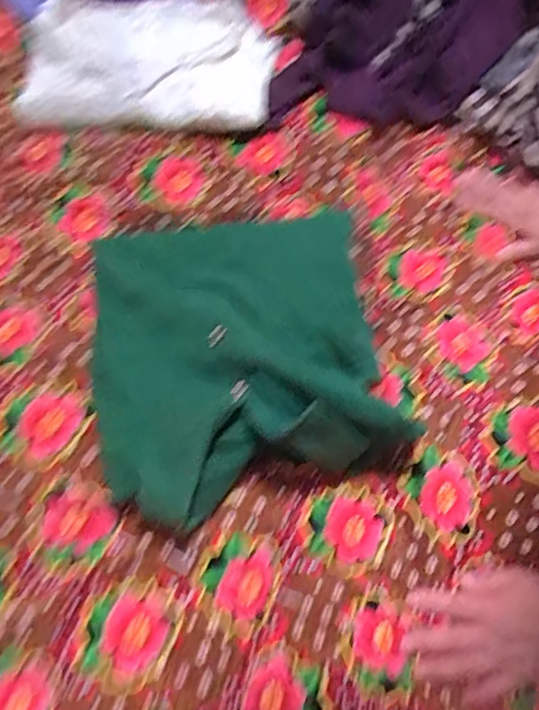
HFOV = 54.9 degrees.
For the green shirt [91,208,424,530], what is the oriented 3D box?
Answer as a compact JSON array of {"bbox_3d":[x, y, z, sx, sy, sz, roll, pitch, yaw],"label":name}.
[{"bbox_3d":[-0.026,-0.011,0.502,0.271,0.063,0.286,-10,68,-2],"label":"green shirt"}]

